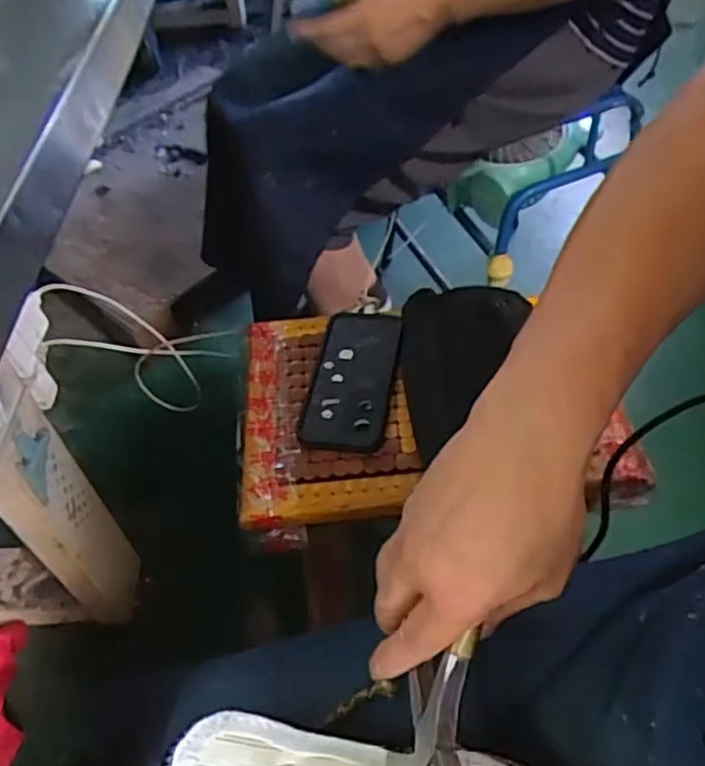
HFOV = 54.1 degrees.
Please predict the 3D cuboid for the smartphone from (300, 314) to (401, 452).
[{"bbox_3d":[0.001,-0.006,0.691,0.077,0.018,0.177,5,50,9],"label":"smartphone"}]

